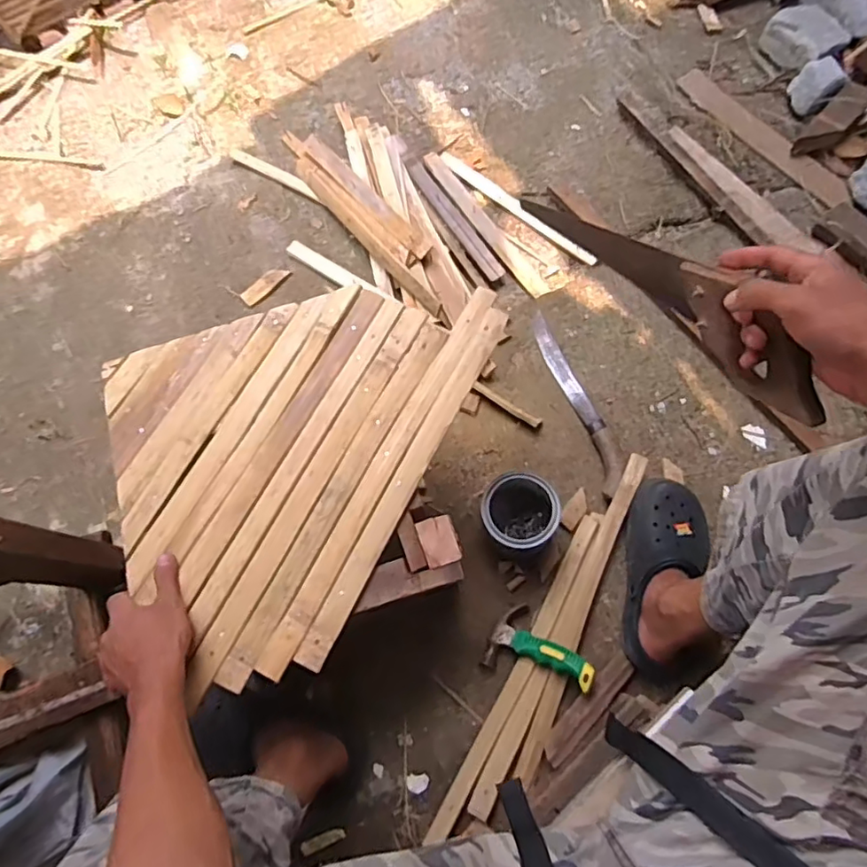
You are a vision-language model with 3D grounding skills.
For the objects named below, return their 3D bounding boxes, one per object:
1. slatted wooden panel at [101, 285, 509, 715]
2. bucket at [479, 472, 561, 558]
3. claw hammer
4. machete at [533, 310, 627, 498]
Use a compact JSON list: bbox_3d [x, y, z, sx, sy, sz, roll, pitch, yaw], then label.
[{"bbox_3d":[-0.121,0.024,0.659,0.461,0.022,0.401,-18,73,-6],"label":"slatted wooden panel"},{"bbox_3d":[0.124,0.123,0.860,0.106,0.128,0.106,-1,71,2],"label":"bucket"},{"bbox_3d":[0.155,0.310,0.826,0.152,0.033,0.098,15,71,30],"label":"claw hammer"},{"bbox_3d":[0.242,-0.063,0.974,0.053,0.037,0.341,-19,72,-4],"label":"machete"}]

